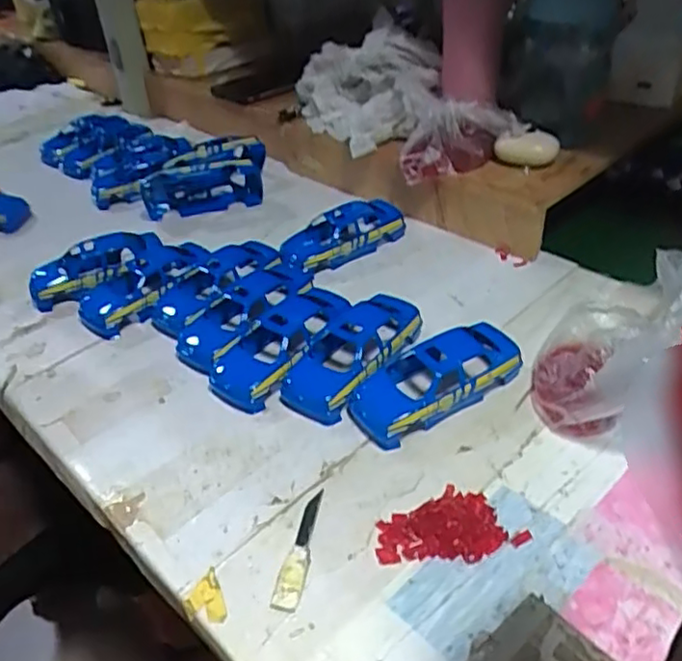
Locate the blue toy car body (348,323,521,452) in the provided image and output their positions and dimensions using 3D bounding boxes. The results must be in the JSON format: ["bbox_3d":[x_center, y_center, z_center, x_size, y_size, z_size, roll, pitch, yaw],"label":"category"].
[{"bbox_3d":[0.067,0.033,0.459,0.123,0.038,0.052,-23,42,-19],"label":"blue toy car body"}]

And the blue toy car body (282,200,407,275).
[{"bbox_3d":[0.002,-0.092,0.625,0.128,0.036,0.052,-22,41,-18],"label":"blue toy car body"}]

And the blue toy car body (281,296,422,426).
[{"bbox_3d":[0.010,0.016,0.486,0.053,0.038,0.124,28,51,36],"label":"blue toy car body"}]

